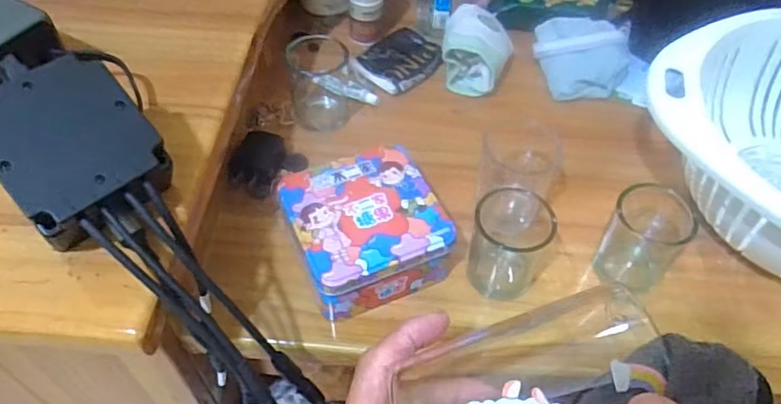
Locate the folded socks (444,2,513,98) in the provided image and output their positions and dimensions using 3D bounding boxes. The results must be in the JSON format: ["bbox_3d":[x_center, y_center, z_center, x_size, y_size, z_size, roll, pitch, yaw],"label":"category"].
[{"bbox_3d":[0.081,-0.142,0.560,0.063,0.049,0.068,13,53,10],"label":"folded socks"}]

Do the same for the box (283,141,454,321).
[{"bbox_3d":[-0.019,0.020,0.430,0.104,0.047,0.103,-19,54,-15],"label":"box"}]

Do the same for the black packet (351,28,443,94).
[{"bbox_3d":[0.009,-0.138,0.579,0.065,0.009,0.078,31,57,22],"label":"black packet"}]

